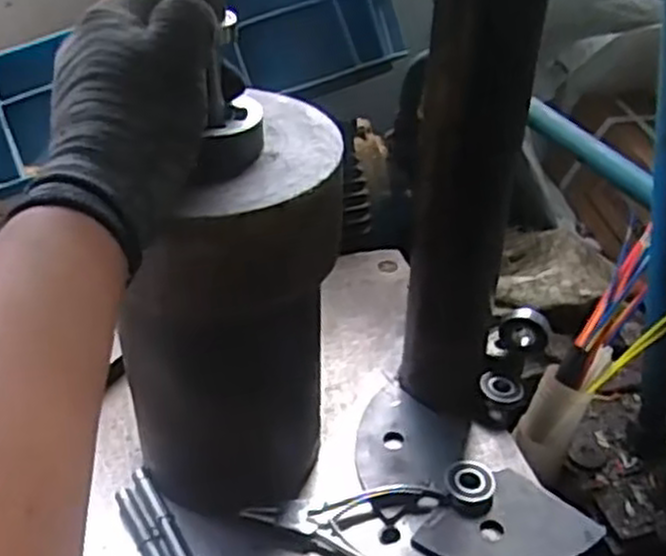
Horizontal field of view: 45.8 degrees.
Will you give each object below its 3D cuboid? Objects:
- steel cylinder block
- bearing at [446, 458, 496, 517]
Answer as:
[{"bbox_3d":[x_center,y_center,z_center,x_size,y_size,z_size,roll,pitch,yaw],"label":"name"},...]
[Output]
[{"bbox_3d":[-0.065,0.031,0.502,0.141,0.243,0.119,-9,39,-12],"label":"steel cylinder block"},{"bbox_3d":[0.096,0.145,0.551,0.033,0.015,0.038,10,38,12],"label":"bearing"}]

